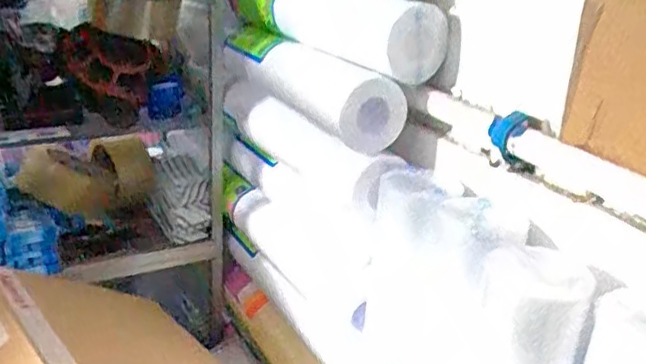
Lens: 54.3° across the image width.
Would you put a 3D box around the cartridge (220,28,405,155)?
[{"bbox_3d":[-0.023,-0.100,0.587,0.056,0.061,0.279,-9,25,-29],"label":"cartridge"}]

